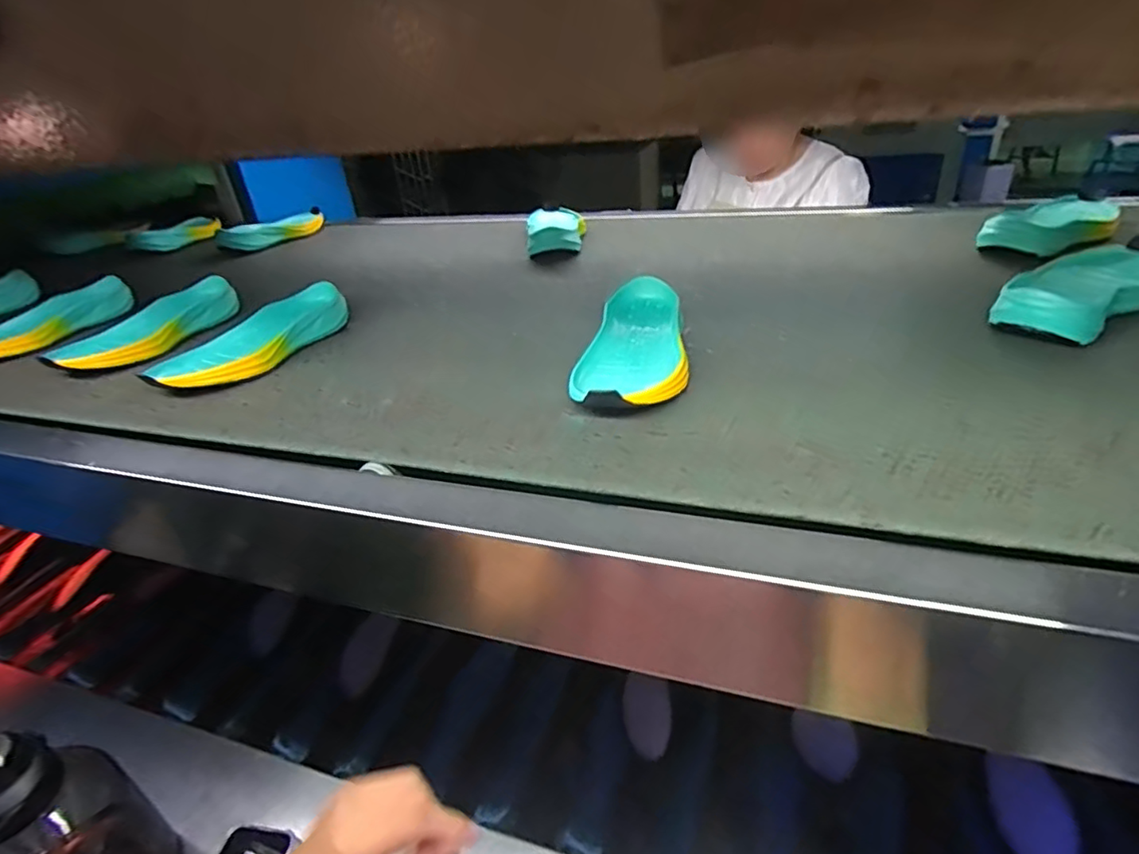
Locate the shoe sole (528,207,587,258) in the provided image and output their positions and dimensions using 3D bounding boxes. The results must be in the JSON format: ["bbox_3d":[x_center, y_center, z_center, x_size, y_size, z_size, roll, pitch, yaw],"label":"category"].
[{"bbox_3d":[-0.020,-0.297,0.918,0.088,0.042,0.210,-4,32,4],"label":"shoe sole"}]

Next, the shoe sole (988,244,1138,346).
[{"bbox_3d":[0.458,-0.124,0.535,0.219,0.037,0.082,-28,38,-24],"label":"shoe sole"}]

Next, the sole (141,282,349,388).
[{"bbox_3d":[-0.321,-0.091,0.624,0.091,0.040,0.206,17,43,35],"label":"sole"}]

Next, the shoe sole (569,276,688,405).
[{"bbox_3d":[0.059,-0.072,0.524,0.089,0.036,0.210,1,33,12],"label":"shoe sole"}]

